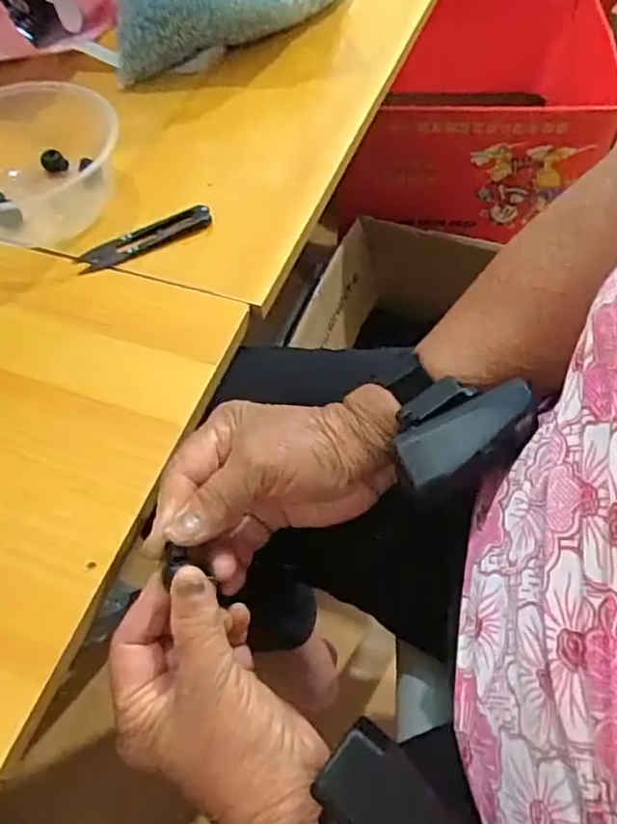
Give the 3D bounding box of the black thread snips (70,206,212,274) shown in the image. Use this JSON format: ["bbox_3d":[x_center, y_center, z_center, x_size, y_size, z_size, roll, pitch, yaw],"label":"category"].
[{"bbox_3d":[-0.119,-0.127,0.462,0.100,0.011,0.021,-23,59,-11],"label":"black thread snips"}]

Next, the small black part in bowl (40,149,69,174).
[{"bbox_3d":[-0.204,-0.201,0.509,0.019,0.011,0.020,-2,57,3],"label":"small black part in bowl"}]

